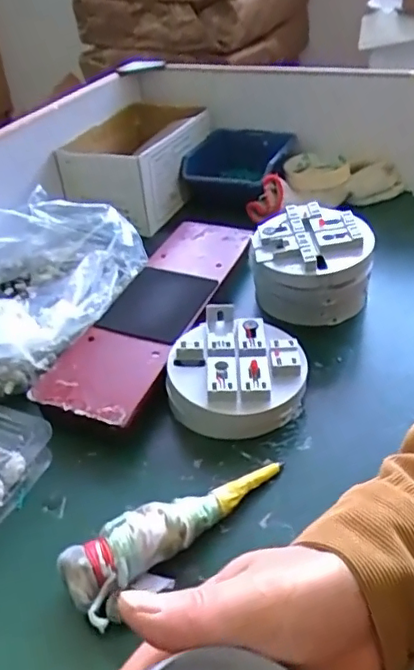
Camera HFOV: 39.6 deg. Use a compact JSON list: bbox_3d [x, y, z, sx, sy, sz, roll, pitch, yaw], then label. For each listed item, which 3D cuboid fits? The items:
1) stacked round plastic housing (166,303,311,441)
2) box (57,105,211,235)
[{"bbox_3d":[0.024,0.027,0.444,0.102,0.041,0.103,0,39,0],"label":"stacked round plastic housing"},{"bbox_3d":[-0.081,-0.226,0.731,0.126,0.090,0.227,8,37,21],"label":"box"}]

